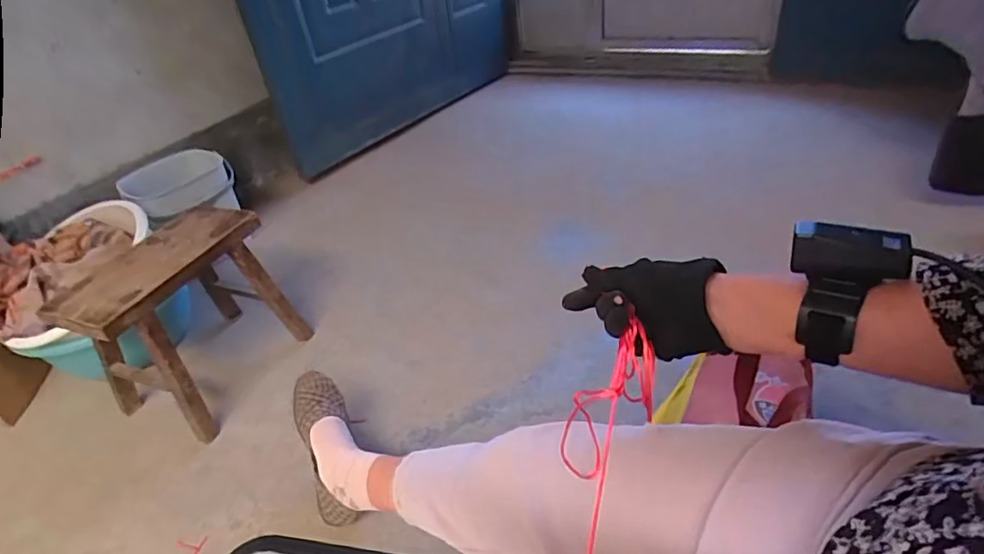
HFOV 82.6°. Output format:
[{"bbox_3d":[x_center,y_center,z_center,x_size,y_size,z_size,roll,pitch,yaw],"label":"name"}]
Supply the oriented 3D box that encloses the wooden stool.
[{"bbox_3d":[-0.586,0.078,1.109,0.253,0.294,0.337,11,43,22],"label":"wooden stool"}]

